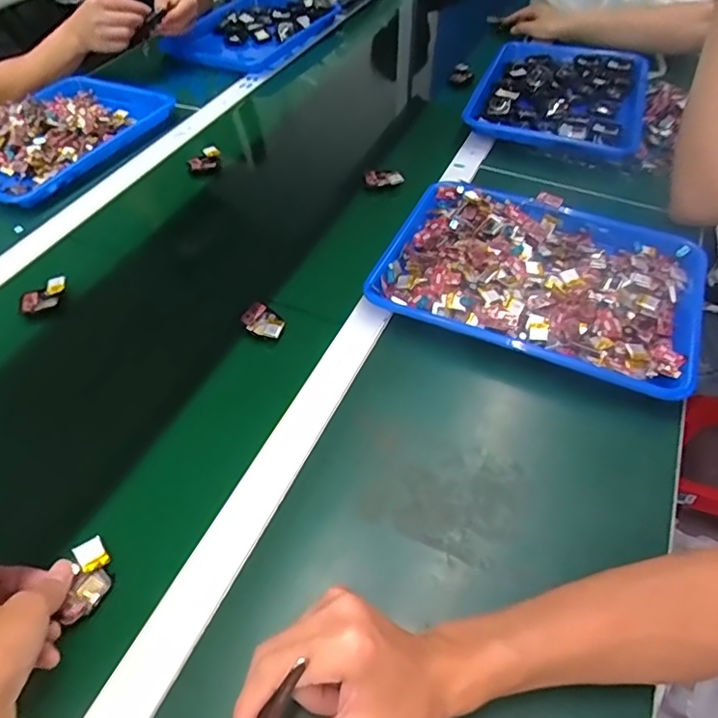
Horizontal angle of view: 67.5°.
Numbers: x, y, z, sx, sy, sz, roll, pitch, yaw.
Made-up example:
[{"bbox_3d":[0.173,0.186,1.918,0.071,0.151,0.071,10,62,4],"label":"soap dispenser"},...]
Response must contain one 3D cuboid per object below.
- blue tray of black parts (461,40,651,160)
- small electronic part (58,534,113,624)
[{"bbox_3d":[0.336,-0.436,0.886,0.256,0.053,0.367,16,51,15],"label":"blue tray of black parts"},{"bbox_3d":[-0.203,0.165,0.404,0.027,0.014,0.057,0,62,0],"label":"small electronic part"}]

